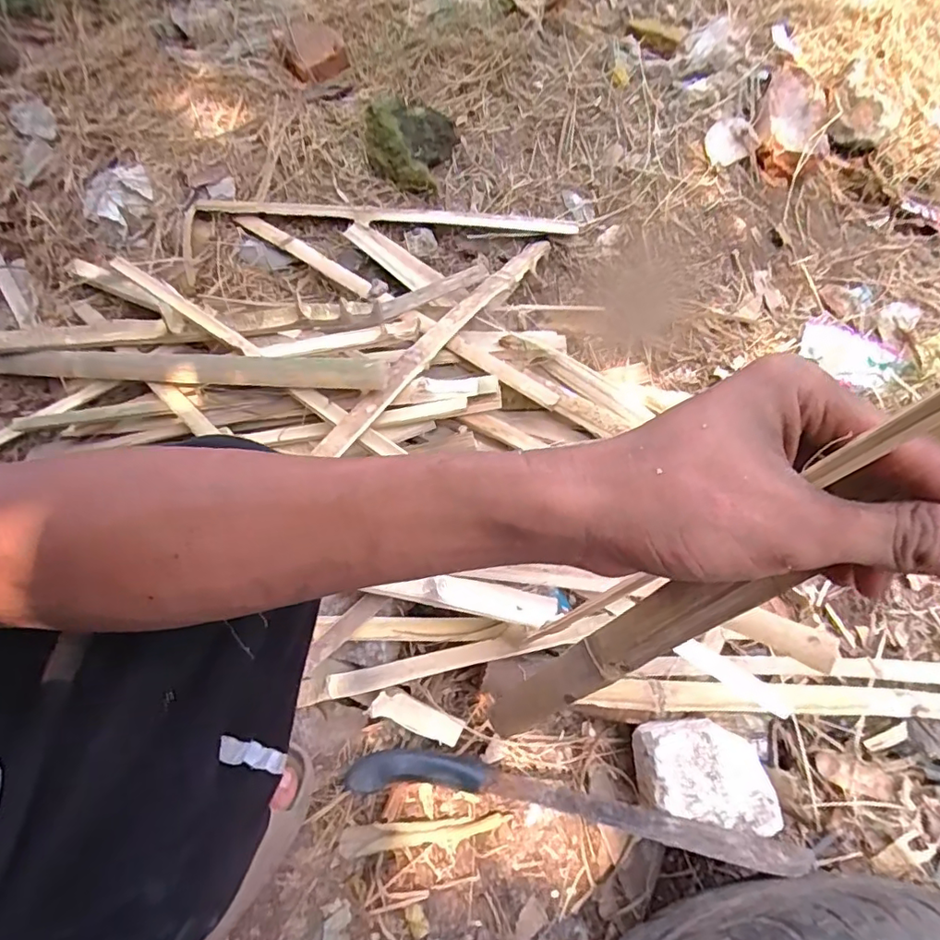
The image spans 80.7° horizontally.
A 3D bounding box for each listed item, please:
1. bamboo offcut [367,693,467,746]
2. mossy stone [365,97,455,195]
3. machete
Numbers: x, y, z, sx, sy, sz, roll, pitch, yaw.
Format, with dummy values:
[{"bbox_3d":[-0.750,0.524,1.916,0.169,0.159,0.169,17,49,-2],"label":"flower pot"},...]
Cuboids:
[{"bbox_3d":[-0.054,0.253,0.564,0.097,0.017,0.026,24,64,-9],"label":"bamboo offcut"},{"bbox_3d":[-0.083,-0.465,0.782,0.125,0.054,0.136,-3,63,-3],"label":"mossy stone"},{"bbox_3d":[0.085,0.310,0.509,0.395,0.100,0.044,10,63,3],"label":"machete"}]

